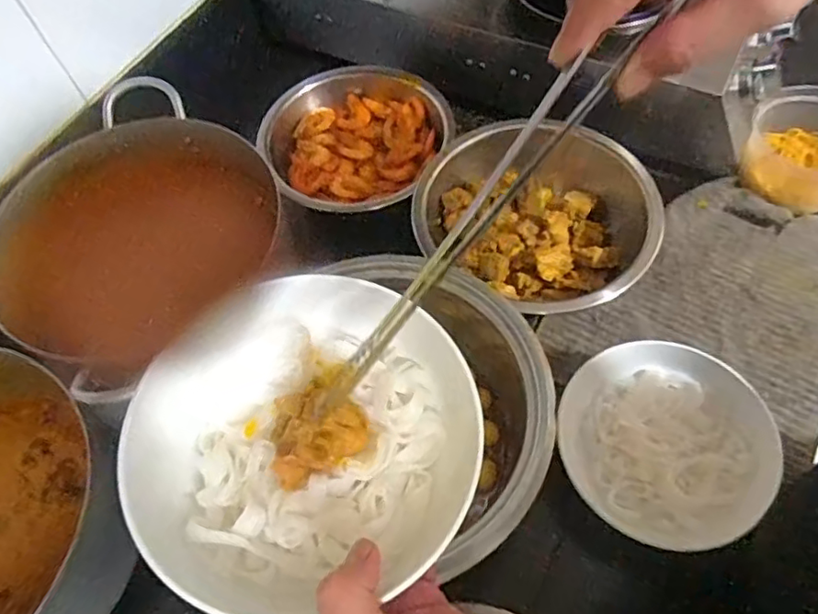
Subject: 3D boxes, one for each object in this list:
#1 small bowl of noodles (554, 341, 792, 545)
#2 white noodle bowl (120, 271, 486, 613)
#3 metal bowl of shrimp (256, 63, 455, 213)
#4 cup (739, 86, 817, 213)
[{"bbox_3d":[0.216,0.119,0.515,0.165,0.064,0.156,-2,60,3],"label":"small bowl of noodles"},{"bbox_3d":[-0.052,0.063,0.314,0.167,0.052,0.173,-2,60,3],"label":"white noodle bowl"},{"bbox_3d":[-0.056,-0.184,0.678,0.203,0.076,0.193,-2,60,3],"label":"metal bowl of shrimp"},{"bbox_3d":[0.435,-0.172,0.657,0.128,0.078,0.119,23,64,17],"label":"cup"}]

